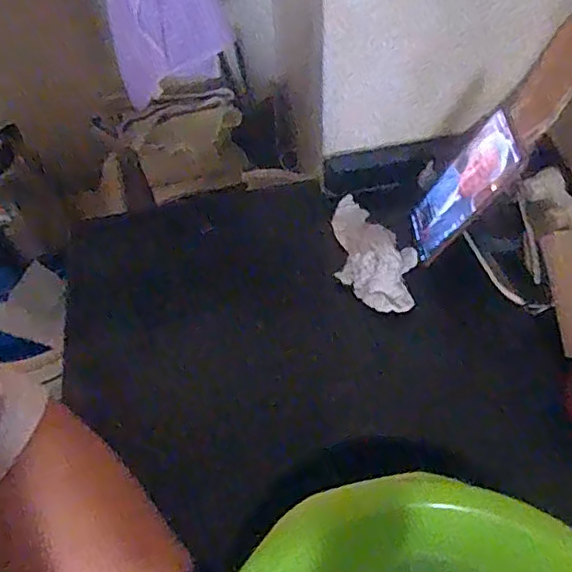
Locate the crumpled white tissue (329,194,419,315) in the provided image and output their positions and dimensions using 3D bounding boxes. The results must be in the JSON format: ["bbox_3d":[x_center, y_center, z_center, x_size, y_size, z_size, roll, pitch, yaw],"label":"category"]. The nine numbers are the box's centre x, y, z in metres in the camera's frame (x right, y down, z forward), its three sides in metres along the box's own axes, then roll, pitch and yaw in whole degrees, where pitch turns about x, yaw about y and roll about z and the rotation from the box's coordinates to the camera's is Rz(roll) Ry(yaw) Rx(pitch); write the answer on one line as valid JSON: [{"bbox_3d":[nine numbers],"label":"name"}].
[{"bbox_3d":[0.092,-0.040,0.605,0.084,0.037,0.146,-2,56,3],"label":"crumpled white tissue"}]

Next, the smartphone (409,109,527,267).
[{"bbox_3d":[0.169,-0.090,0.562,0.008,0.151,0.084,14,49,-21],"label":"smartphone"}]

